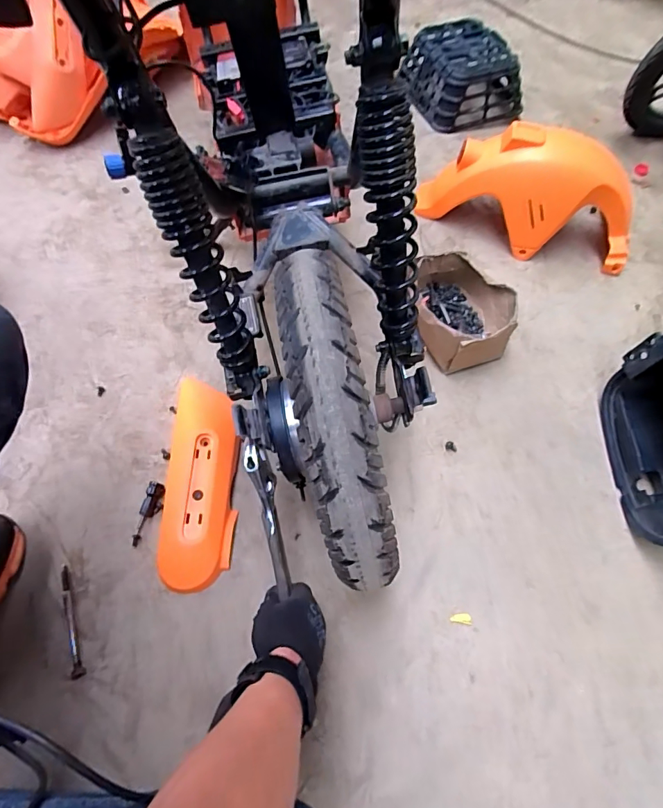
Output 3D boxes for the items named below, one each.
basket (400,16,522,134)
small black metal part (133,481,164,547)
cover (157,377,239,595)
[{"bbox_3d":[0.348,-0.869,1.157,0.242,0.129,0.270,-13,64,-10],"label":"basket"},{"bbox_3d":[-0.267,0.160,0.639,0.029,0.015,0.092,10,62,1],"label":"small black metal part"},{"bbox_3d":[-0.198,0.109,0.660,0.108,0.045,0.316,-1,63,-4],"label":"cover"}]

